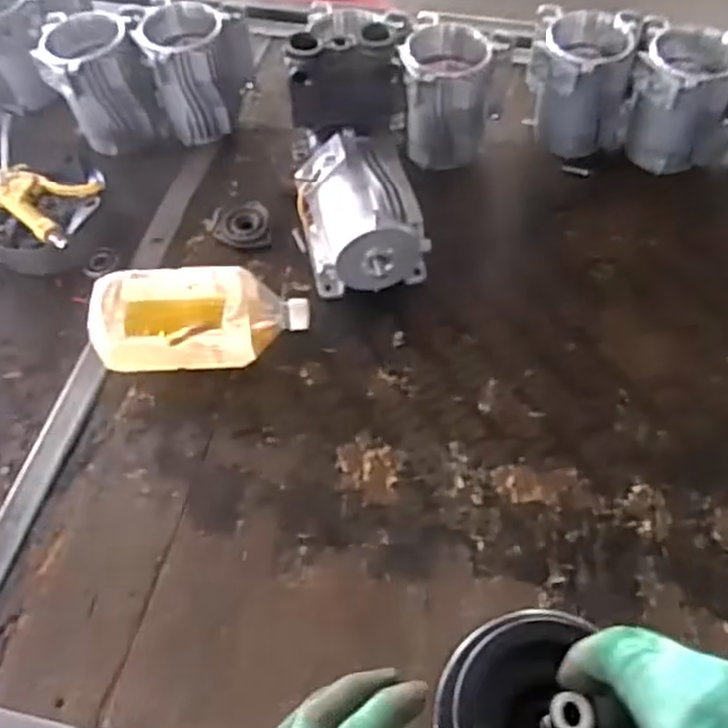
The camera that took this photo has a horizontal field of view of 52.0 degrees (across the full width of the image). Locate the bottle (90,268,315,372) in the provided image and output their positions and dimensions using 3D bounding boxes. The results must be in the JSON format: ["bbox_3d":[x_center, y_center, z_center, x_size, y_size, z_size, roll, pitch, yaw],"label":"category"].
[{"bbox_3d":[-0.162,-0.049,0.758,0.208,0.084,0.117,-8,58,-3],"label":"bottle"}]

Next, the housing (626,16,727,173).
[{"bbox_3d":[0.378,-0.311,0.881,0.129,0.129,0.112,17,60,12],"label":"housing"}]

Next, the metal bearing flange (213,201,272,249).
[{"bbox_3d":[-0.141,-0.160,0.870,0.062,0.008,0.070,-6,58,-2],"label":"metal bearing flange"}]

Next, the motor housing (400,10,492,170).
[{"bbox_3d":[0.100,-0.322,0.894,0.103,0.141,0.118,9,58,7],"label":"motor housing"}]

